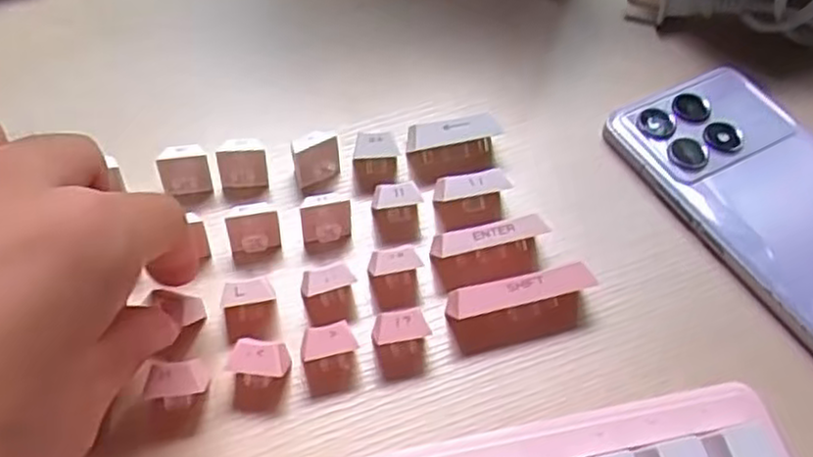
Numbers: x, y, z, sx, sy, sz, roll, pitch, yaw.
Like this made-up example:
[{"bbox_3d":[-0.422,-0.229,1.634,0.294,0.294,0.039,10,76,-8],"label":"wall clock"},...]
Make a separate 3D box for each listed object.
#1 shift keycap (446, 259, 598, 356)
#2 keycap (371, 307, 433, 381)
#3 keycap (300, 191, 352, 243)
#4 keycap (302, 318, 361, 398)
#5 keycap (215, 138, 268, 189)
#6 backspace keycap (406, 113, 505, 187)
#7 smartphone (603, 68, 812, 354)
[{"bbox_3d":[0.039,0.026,0.249,0.050,0.018,0.015,-12,54,-14],"label":"shift keycap"},{"bbox_3d":[-0.001,0.038,0.242,0.018,0.015,0.016,-5,53,-9],"label":"keycap"},{"bbox_3d":[-0.029,-0.004,0.263,0.018,0.009,0.014,-6,51,-10],"label":"keycap"},{"bbox_3d":[-0.024,0.041,0.235,0.017,0.018,0.014,-10,54,-13],"label":"keycap"},{"bbox_3d":[-0.061,-0.023,0.278,0.018,0.017,0.014,-9,54,-12],"label":"keycap"},{"bbox_3d":[0.020,-0.033,0.290,0.037,0.015,0.018,-14,55,-16],"label":"backspace keycap"},{"bbox_3d":[0.151,-0.004,0.274,0.082,0.012,0.154,-19,56,-19],"label":"smartphone"}]

